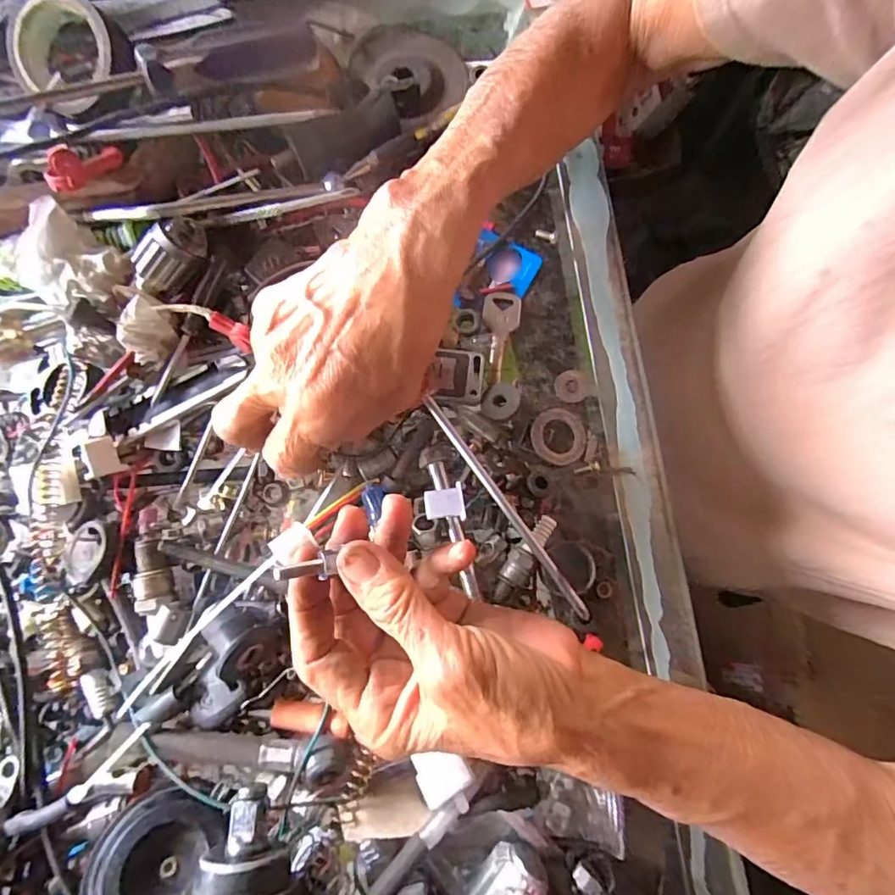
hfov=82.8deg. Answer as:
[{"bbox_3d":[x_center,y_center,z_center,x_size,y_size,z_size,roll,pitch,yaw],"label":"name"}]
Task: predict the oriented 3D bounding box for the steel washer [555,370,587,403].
[{"bbox_3d":[0.074,-0.037,0.303,0.019,0.004,0.020,-1,79,0],"label":"steel washer"}]

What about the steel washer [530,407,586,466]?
[{"bbox_3d":[0.065,-0.007,0.295,0.032,0.005,0.033,0,79,0],"label":"steel washer"}]

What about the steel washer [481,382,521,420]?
[{"bbox_3d":[0.031,-0.027,0.293,0.021,0.004,0.023,0,79,0],"label":"steel washer"}]

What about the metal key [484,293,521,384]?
[{"bbox_3d":[0.033,-0.067,0.305,0.023,0.006,0.057,1,79,0],"label":"metal key"}]

